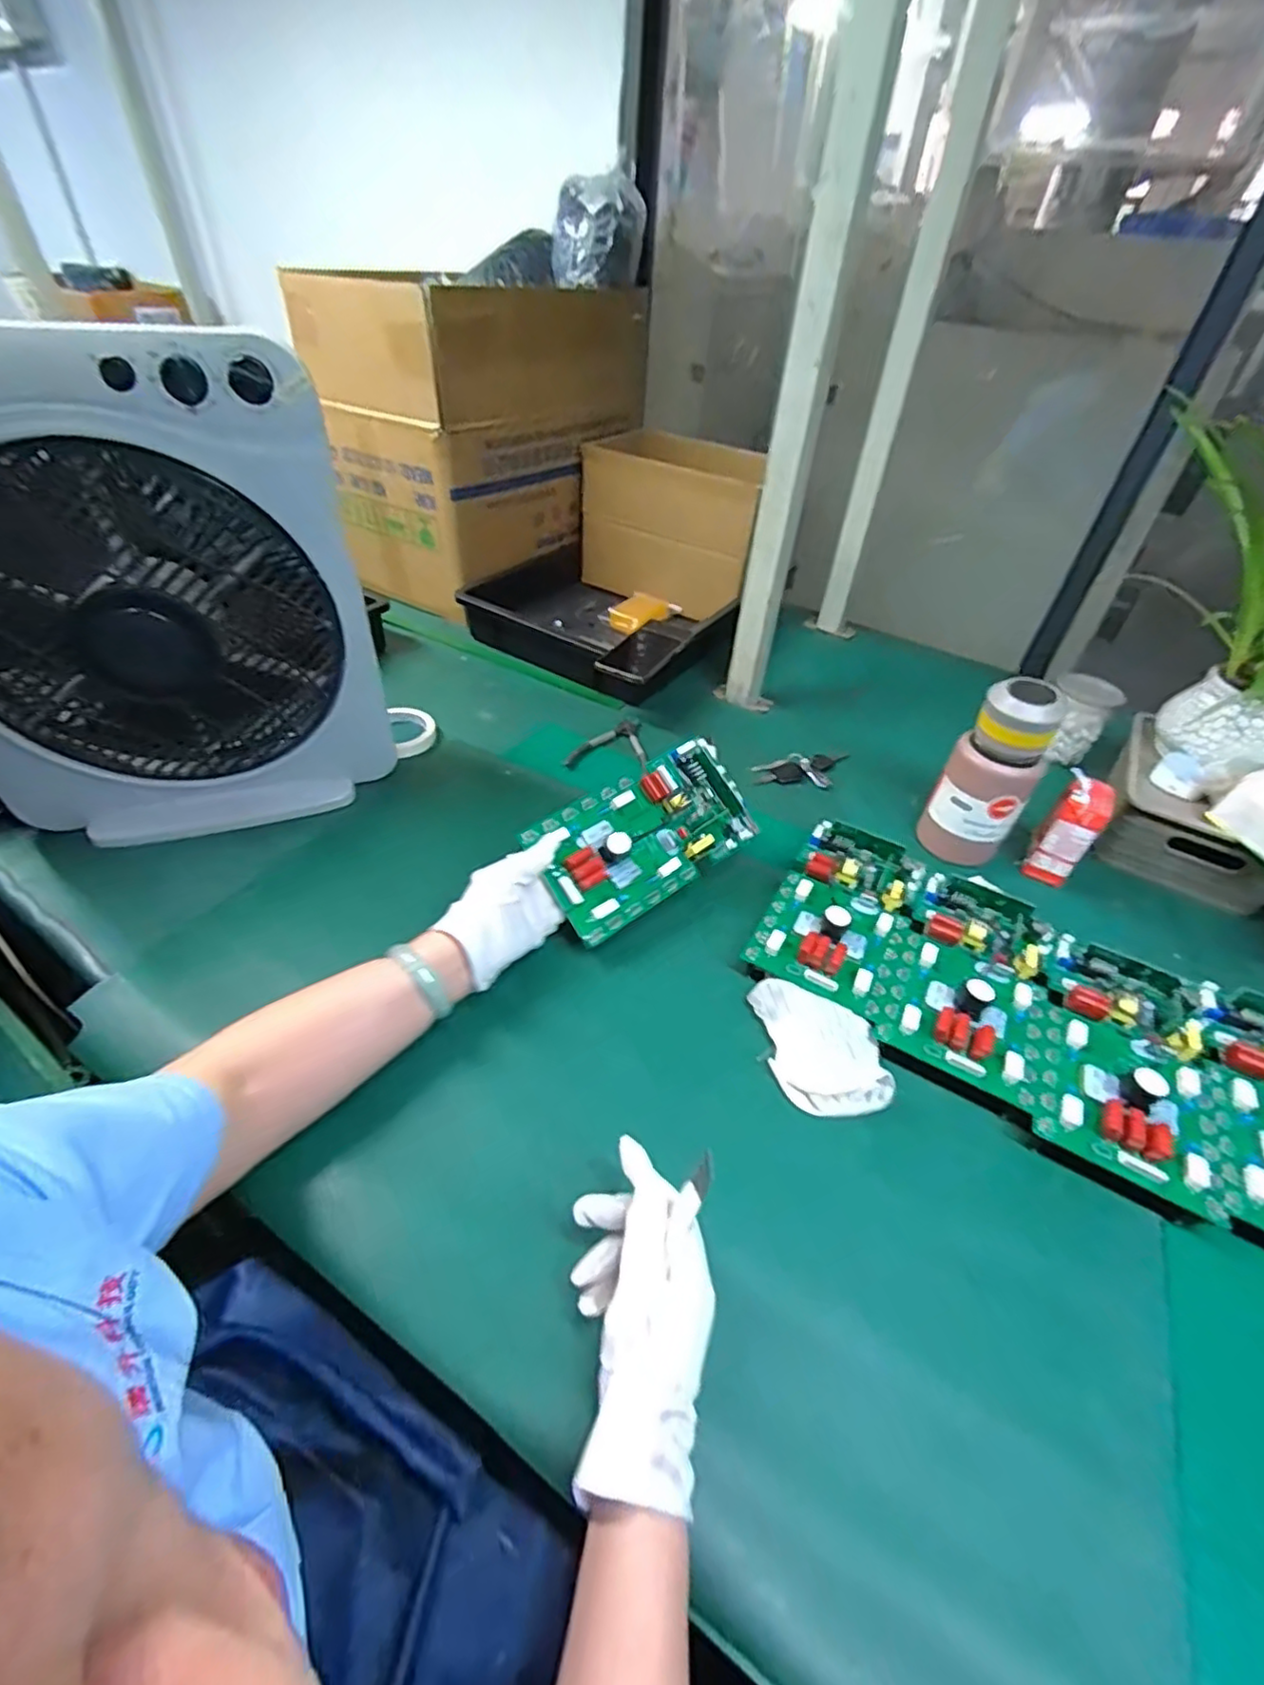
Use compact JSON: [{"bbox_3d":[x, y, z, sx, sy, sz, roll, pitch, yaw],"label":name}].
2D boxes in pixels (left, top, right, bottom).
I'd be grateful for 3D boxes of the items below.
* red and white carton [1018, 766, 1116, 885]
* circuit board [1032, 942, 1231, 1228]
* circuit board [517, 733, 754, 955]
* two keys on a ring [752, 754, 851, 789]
[{"bbox_3d":[0.480,-0.011,0.712,0.047,0.121,0.061,26,47,22],"label":"red and white carton"},{"bbox_3d":[0.415,0.173,0.524,0.122,0.033,0.214,26,47,22],"label":"circuit board"},{"bbox_3d":[0.017,-0.009,0.624,0.218,0.029,0.122,-31,85,-23],"label":"circuit board"},{"bbox_3d":[0.228,-0.096,0.855,0.137,0.023,0.052,-6,44,-10],"label":"two keys on a ring"}]

